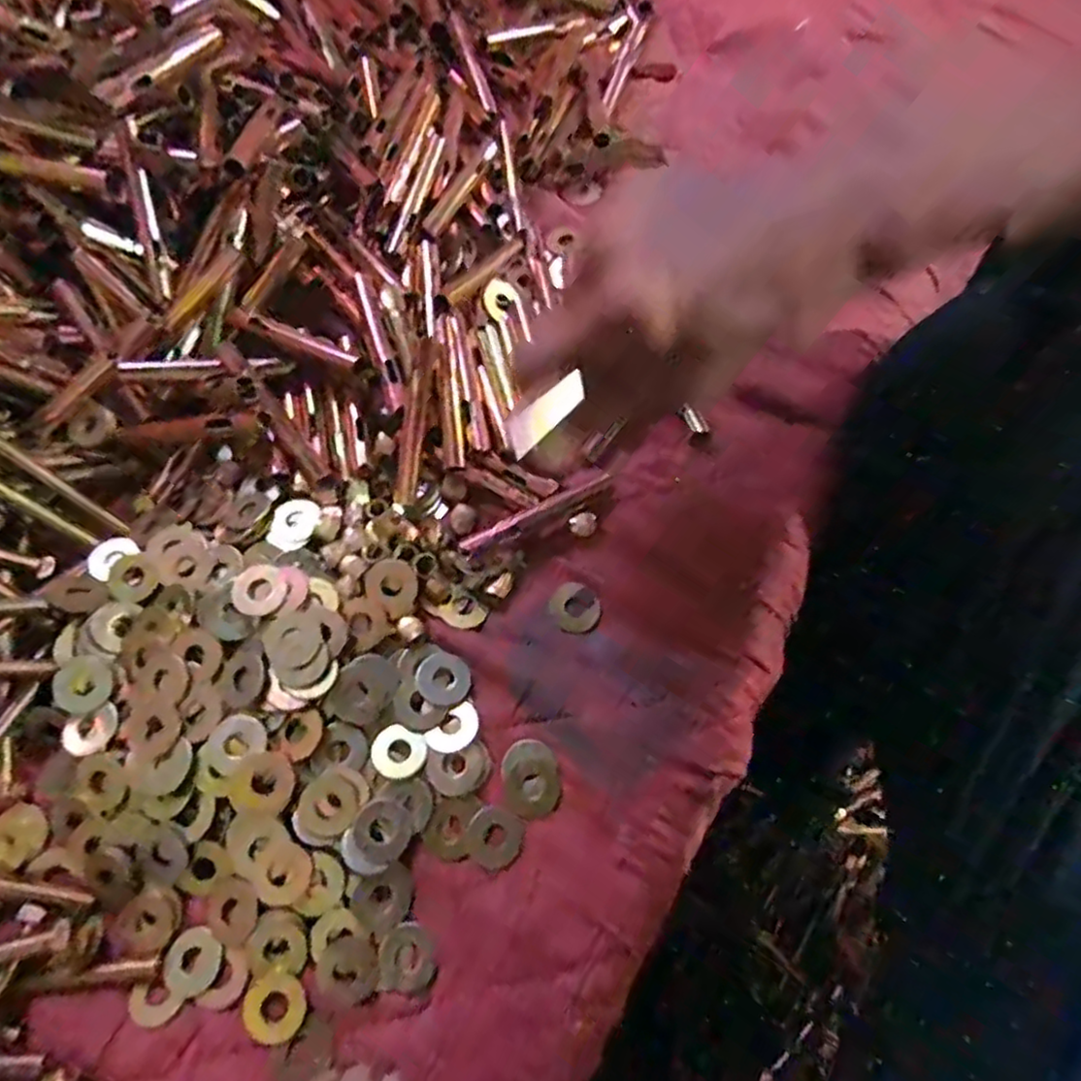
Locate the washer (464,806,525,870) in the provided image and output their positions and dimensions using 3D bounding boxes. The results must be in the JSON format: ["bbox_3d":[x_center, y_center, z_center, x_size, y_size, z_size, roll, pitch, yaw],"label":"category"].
[{"bbox_3d":[-0.020,0.129,0.299,0.024,0.004,0.024,0,68,1],"label":"washer"}]

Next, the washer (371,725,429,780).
[{"bbox_3d":[-0.063,0.094,0.306,0.023,0.004,0.022,0,68,1],"label":"washer"}]

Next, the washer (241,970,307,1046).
[{"bbox_3d":[-0.106,0.187,0.274,0.024,0.004,0.023,0,68,1],"label":"washer"}]

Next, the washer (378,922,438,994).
[{"bbox_3d":[-0.055,0.172,0.284,0.023,0.004,0.025,-2,68,0],"label":"washer"}]

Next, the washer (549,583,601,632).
[{"bbox_3d":[0.017,0.033,0.336,0.024,0.004,0.022,0,68,1],"label":"washer"}]

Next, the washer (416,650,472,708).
[{"bbox_3d":[-0.045,0.064,0.320,0.025,0.004,0.023,0,68,1],"label":"washer"}]

